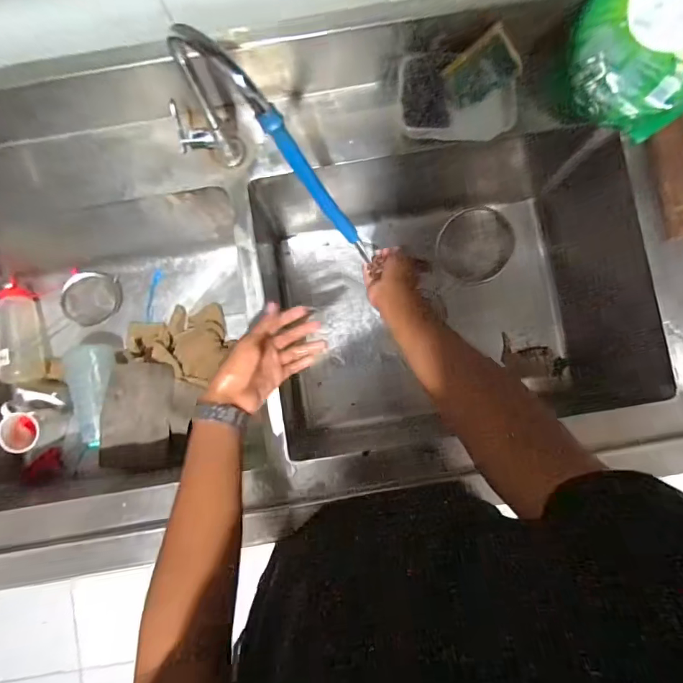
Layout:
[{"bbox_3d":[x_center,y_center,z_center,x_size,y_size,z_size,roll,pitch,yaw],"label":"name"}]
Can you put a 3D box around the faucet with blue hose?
[{"bbox_3d":[-0.107,-0.224,0.527,0.301,0.259,0.062,42,88,3],"label":"faucet with blue hose"}]

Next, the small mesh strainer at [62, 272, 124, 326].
[{"bbox_3d":[-0.538,-0.092,0.906,0.132,0.052,0.102,-8,86,0],"label":"small mesh strainer"}]

